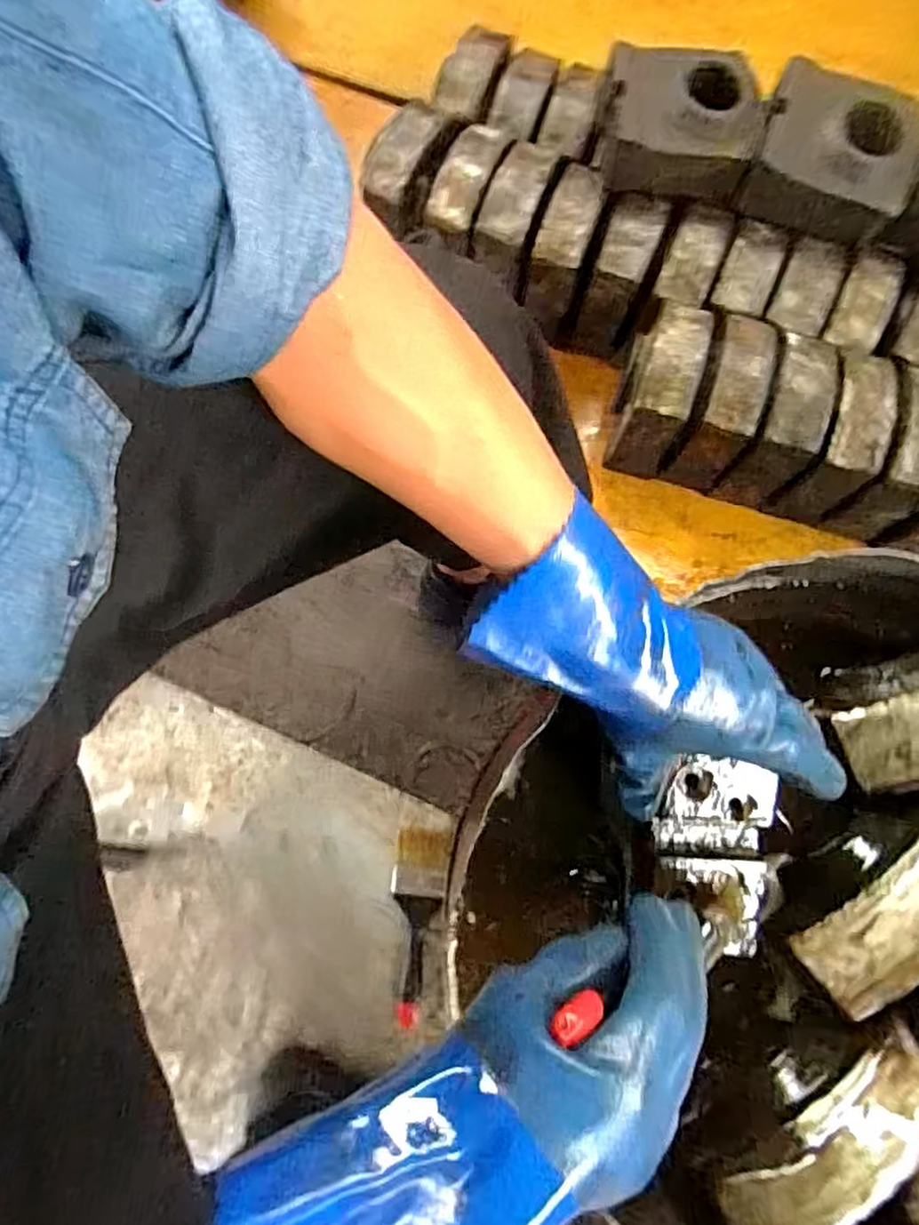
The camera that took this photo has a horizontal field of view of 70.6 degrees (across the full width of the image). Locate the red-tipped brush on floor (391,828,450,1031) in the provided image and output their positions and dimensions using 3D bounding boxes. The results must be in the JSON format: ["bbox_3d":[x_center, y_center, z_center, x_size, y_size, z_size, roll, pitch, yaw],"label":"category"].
[{"bbox_3d":[-0.050,0.346,0.728,0.059,0.023,0.193,6,76,0],"label":"red-tipped brush on floor"}]

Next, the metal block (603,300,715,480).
[{"bbox_3d":[0.248,-0.280,0.847,0.082,0.181,0.175,15,76,2],"label":"metal block"}]

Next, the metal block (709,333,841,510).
[{"bbox_3d":[0.399,-0.237,0.831,0.072,0.161,0.172,18,76,3],"label":"metal block"}]

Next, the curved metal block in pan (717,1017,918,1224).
[{"bbox_3d":[0.225,0.314,0.382,0.154,0.030,0.055,-29,79,-8],"label":"curved metal block in pan"}]

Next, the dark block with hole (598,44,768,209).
[{"bbox_3d":[0.271,-0.612,0.813,0.184,0.079,0.147,9,76,1],"label":"dark block with hole"}]

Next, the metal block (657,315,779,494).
[{"bbox_3d":[0.329,-0.262,0.841,0.071,0.164,0.171,16,76,3],"label":"metal block"}]

